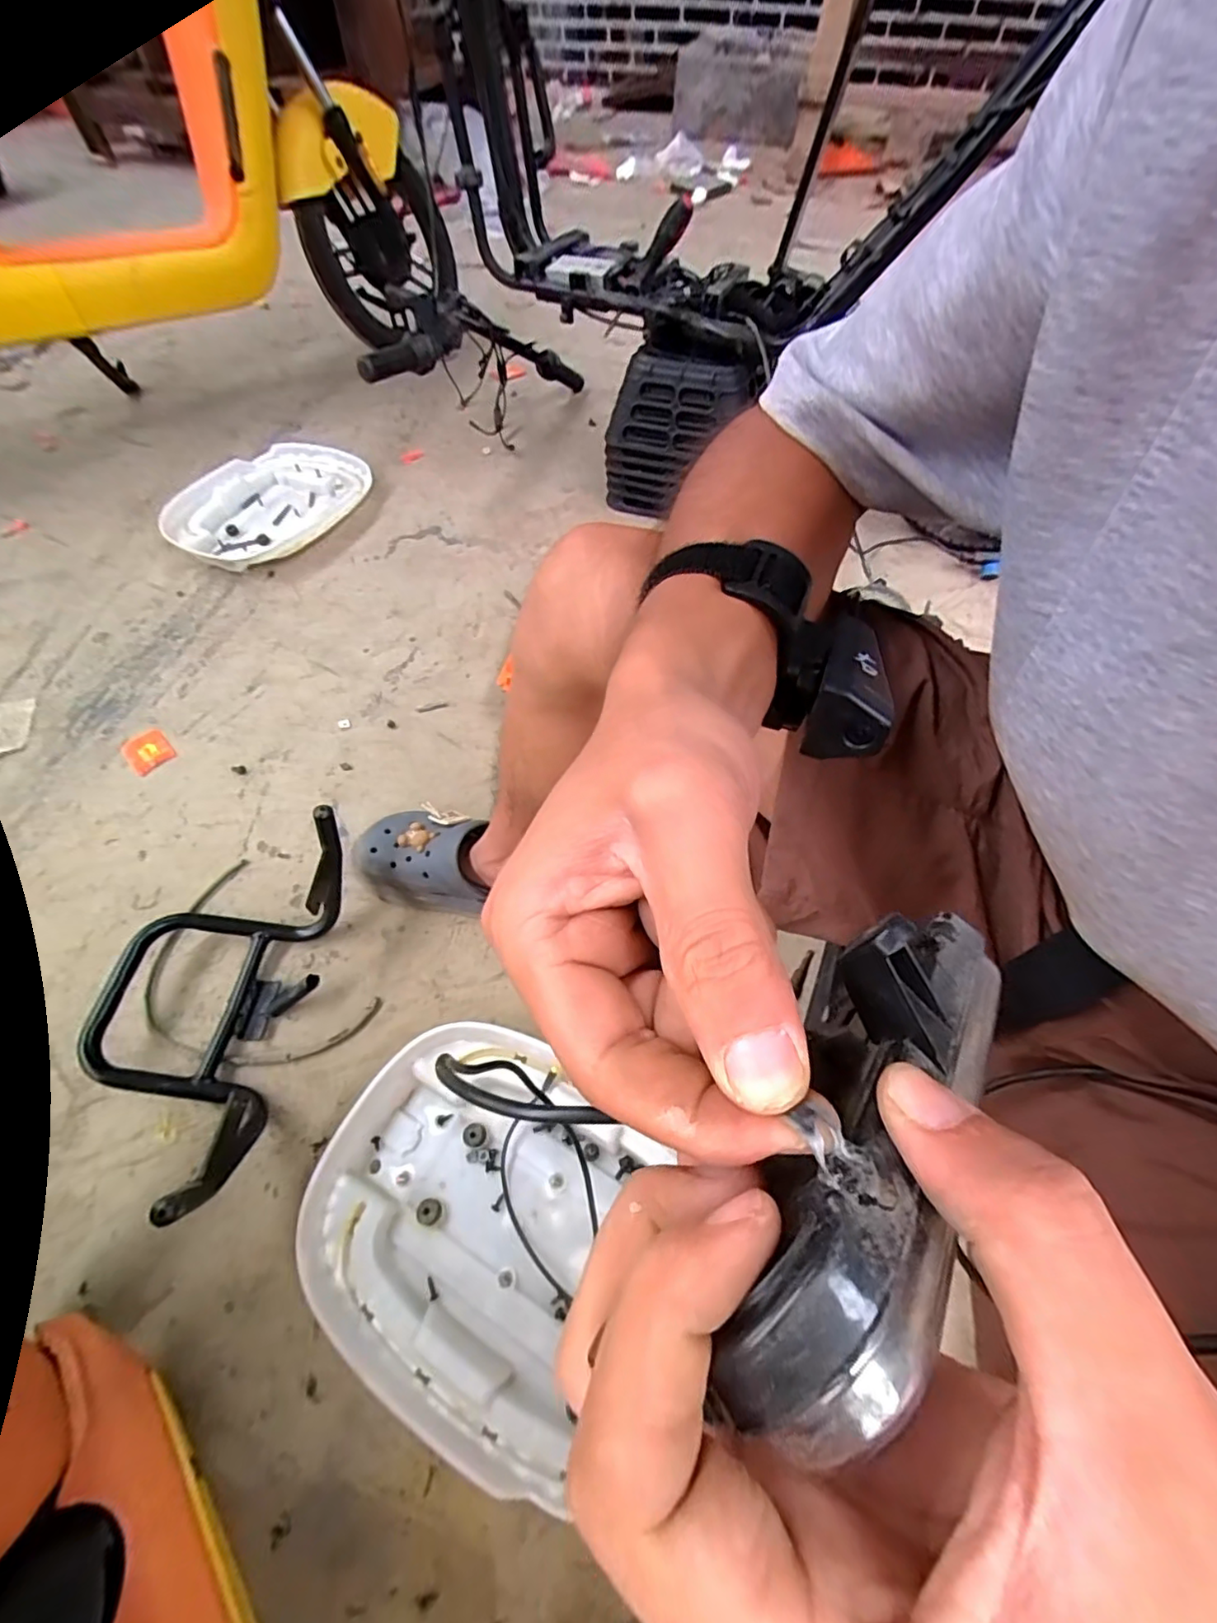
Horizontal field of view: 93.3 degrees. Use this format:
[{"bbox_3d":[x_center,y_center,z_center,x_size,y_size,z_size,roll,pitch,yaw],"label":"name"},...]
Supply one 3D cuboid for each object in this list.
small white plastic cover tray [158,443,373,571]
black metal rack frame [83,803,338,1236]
[{"bbox_3d":[-0.617,-0.567,1.050,0.264,0.055,0.357,23,60,12],"label":"small white plastic cover tray"},{"bbox_3d":[-0.396,0.172,0.550,0.213,0.144,0.327,6,58,1],"label":"black metal rack frame"}]

